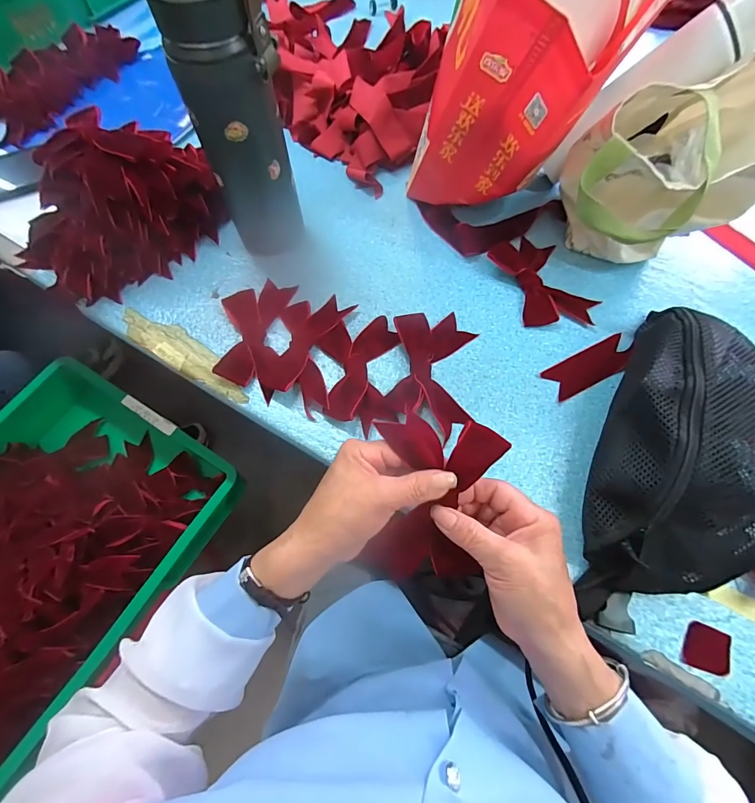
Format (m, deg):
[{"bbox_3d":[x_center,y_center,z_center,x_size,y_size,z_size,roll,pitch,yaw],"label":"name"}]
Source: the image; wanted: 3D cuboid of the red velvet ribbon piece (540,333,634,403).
[{"bbox_3d":[0.234,-0.038,0.417,0.104,0.006,0.038,-25,69,-11],"label":"red velvet ribbon piece"}]

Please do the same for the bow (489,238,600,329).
[{"bbox_3d":[0.199,-0.147,0.459,0.088,0.017,0.134,-17,68,-8],"label":"bow"}]

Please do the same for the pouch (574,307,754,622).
[{"bbox_3d":[0.271,0.047,0.335,0.155,0.085,0.248,32,70,12],"label":"pouch"}]

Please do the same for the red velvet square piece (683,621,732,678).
[{"bbox_3d":[0.273,0.203,0.311,0.036,0.004,0.035,22,68,9],"label":"red velvet square piece"}]

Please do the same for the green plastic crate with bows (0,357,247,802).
[{"bbox_3d":[-0.510,0.240,0.524,0.367,0.091,0.565,33,70,13],"label":"green plastic crate with bows"}]

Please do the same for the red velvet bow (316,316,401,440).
[{"bbox_3d":[-0.017,-0.033,0.408,0.083,0.021,0.128,-4,67,-2],"label":"red velvet bow"}]

